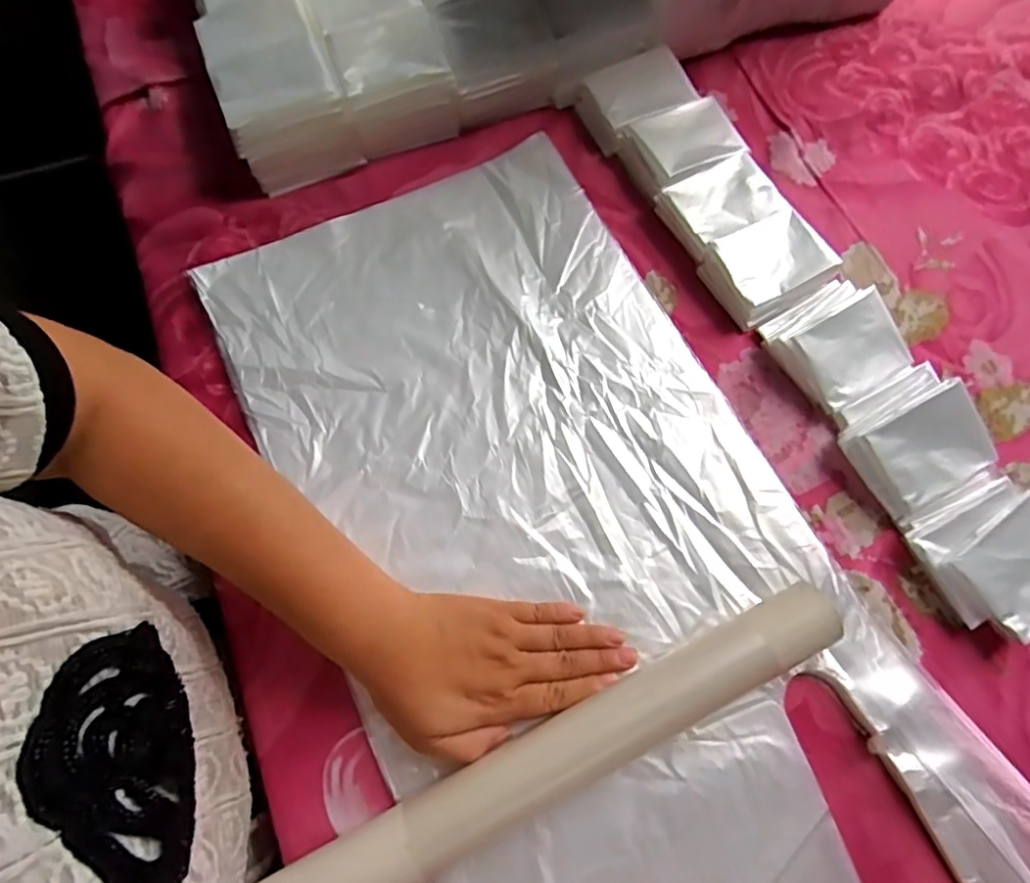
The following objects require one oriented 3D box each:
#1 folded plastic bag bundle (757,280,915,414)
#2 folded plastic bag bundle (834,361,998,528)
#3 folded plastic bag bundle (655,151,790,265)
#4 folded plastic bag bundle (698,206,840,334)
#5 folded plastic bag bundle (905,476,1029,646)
[{"bbox_3d":[0.239,-0.074,0.428,0.086,0.033,0.084,-30,73,-11],"label":"folded plastic bag bundle"},{"bbox_3d":[0.278,0.000,0.401,0.088,0.034,0.088,-26,72,-10],"label":"folded plastic bag bundle"},{"bbox_3d":[0.172,-0.192,0.480,0.086,0.031,0.066,-26,72,-10],"label":"folded plastic bag bundle"},{"bbox_3d":[0.195,-0.134,0.448,0.083,0.028,0.067,-28,73,-11],"label":"folded plastic bag bundle"},{"bbox_3d":[0.320,0.078,0.381,0.091,0.020,0.084,-26,72,-10],"label":"folded plastic bag bundle"}]

